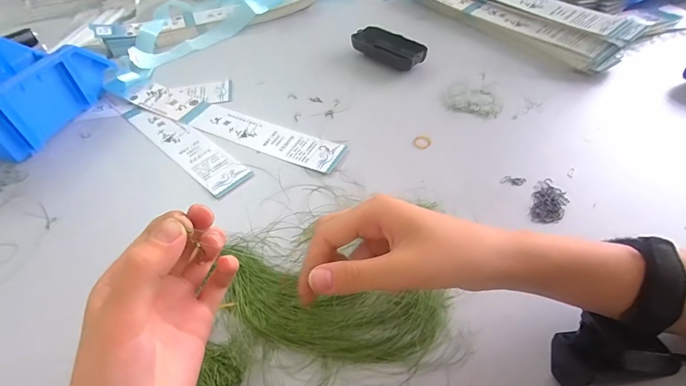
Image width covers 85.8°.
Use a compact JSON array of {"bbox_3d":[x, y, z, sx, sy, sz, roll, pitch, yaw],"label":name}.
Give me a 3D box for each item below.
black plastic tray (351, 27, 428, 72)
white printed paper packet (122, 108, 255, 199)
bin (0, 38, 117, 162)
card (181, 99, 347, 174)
[{"bbox_3d":[0.066,-0.206,0.534,0.111,0.023,0.053,35,58,28],"label":"black plastic tray"},{"bbox_3d":[-0.187,-0.059,0.433,0.205,0.004,0.046,34,58,28],"label":"white printed paper packet"},{"bbox_3d":[-0.388,-0.121,0.444,0.121,0.077,0.171,11,50,11],"label":"bin"},{"bbox_3d":[-0.100,-0.070,0.439,0.214,0.005,0.046,20,52,19],"label":"card"}]

